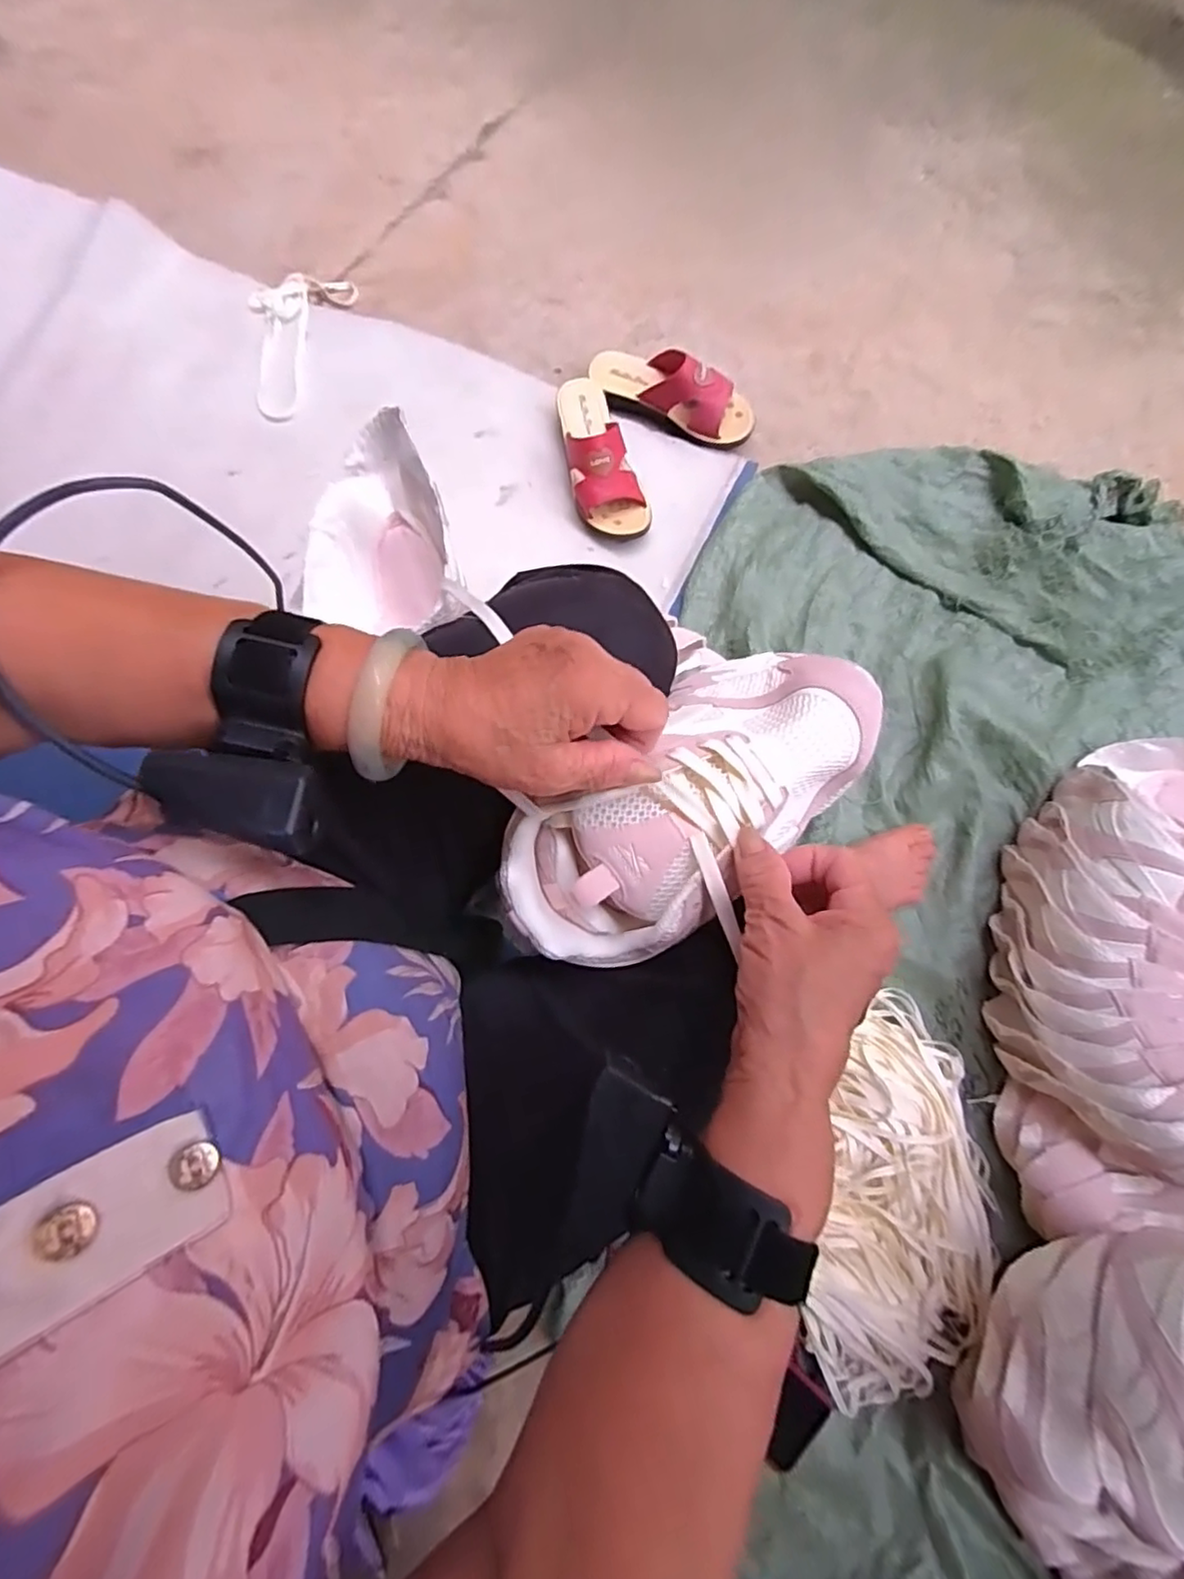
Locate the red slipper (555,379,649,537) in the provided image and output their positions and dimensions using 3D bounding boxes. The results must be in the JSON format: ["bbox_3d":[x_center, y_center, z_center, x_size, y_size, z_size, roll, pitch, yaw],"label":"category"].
[{"bbox_3d":[0.004,-0.435,0.829,0.087,0.082,0.230,-20,81,1],"label":"red slipper"}]

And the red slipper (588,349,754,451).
[{"bbox_3d":[0.108,-0.535,0.845,0.228,0.058,0.079,27,84,7],"label":"red slipper"}]

